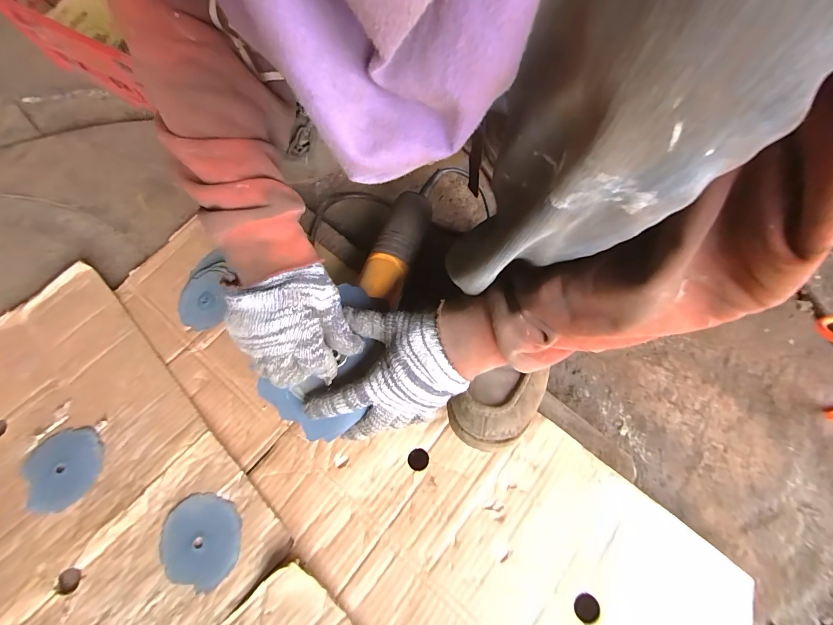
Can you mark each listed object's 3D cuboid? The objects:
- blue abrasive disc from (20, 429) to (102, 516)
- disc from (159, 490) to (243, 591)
[{"bbox_3d":[-0.419,0.184,0.421,0.081,0.008,0.088,0,67,-1],"label":"blue abrasive disc"},{"bbox_3d":[-0.239,0.251,0.395,0.089,0.004,0.085,0,67,-1],"label":"disc"}]

